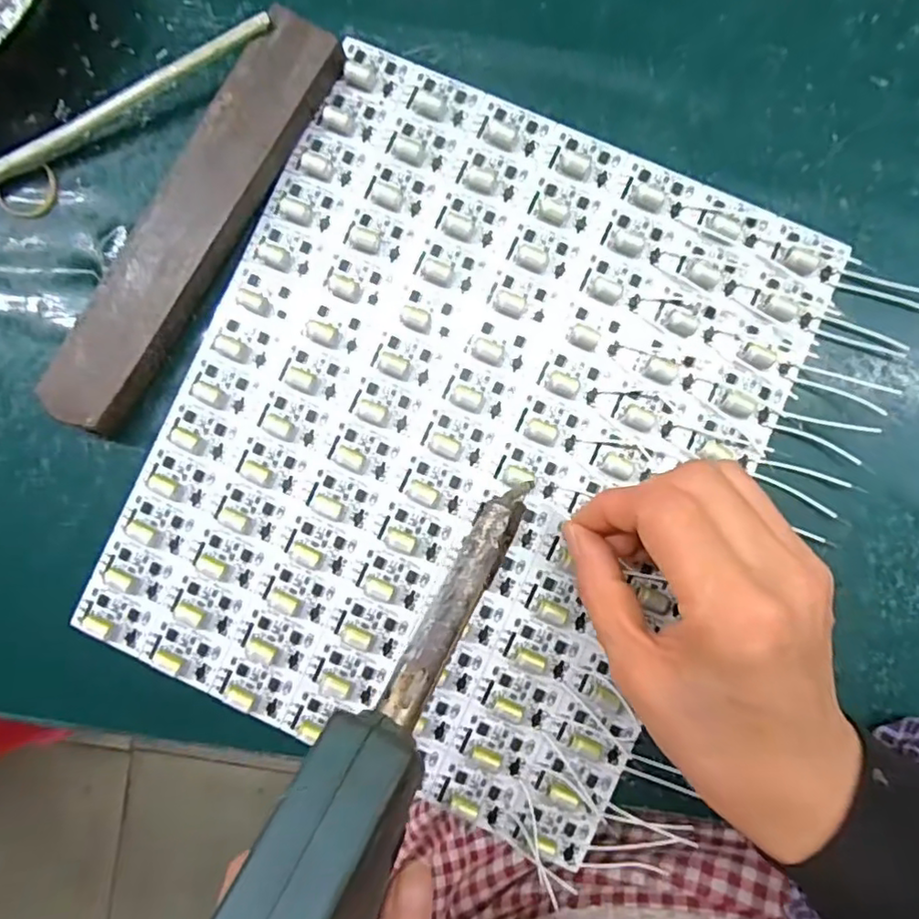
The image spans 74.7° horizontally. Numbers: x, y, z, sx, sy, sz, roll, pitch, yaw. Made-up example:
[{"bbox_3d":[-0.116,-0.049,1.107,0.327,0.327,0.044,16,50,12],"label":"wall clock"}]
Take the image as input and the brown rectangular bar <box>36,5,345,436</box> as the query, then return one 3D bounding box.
[{"bbox_3d":[-0.116,-0.103,0.262,0.038,0.017,0.195,31,89,4],"label":"brown rectangular bar"}]

